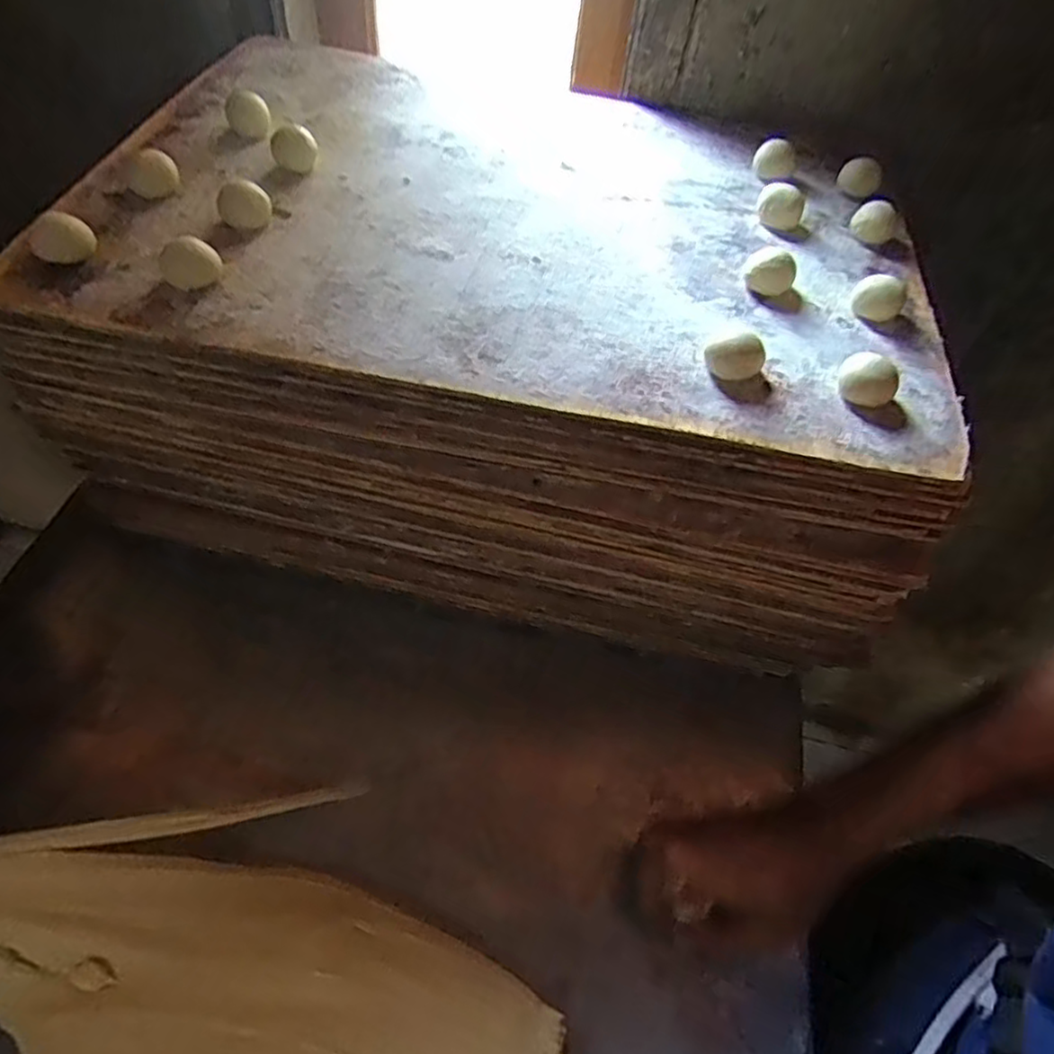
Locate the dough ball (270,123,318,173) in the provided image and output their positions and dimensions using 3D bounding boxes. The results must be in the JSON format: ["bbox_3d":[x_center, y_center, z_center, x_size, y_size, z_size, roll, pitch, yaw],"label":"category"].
[{"bbox_3d":[-0.173,-0.281,0.507,0.032,0.020,0.033,-11,57,-13],"label":"dough ball"}]

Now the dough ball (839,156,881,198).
[{"bbox_3d":[0.277,-0.293,0.560,0.032,0.030,0.028,26,57,12],"label":"dough ball"}]

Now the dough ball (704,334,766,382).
[{"bbox_3d":[0.125,-0.099,0.406,0.031,0.019,0.025,-20,59,-18],"label":"dough ball"}]

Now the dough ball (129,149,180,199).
[{"bbox_3d":[-0.261,-0.247,0.472,0.032,0.022,0.028,-20,59,-18],"label":"dough ball"}]

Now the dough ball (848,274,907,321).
[{"bbox_3d":[0.234,-0.153,0.452,0.031,0.020,0.027,31,58,15],"label":"dough ball"}]

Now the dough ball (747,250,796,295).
[{"bbox_3d":[0.168,-0.175,0.463,0.030,0.017,0.033,22,56,10],"label":"dough ball"}]

